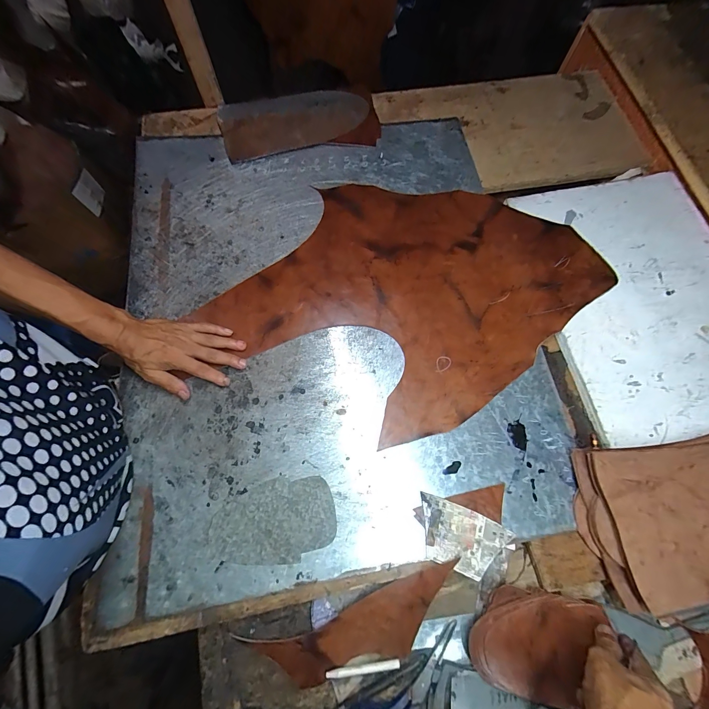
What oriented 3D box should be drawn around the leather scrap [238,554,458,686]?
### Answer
[{"bbox_3d":[0.005,0.333,0.378,0.253,0.016,0.082,-15,73,-5],"label":"leather scrap"}]

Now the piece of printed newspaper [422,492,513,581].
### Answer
[{"bbox_3d":[0.136,0.235,0.402,0.114,0.004,0.072,20,69,7],"label":"piece of printed newspaper"}]

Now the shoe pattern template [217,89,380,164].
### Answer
[{"bbox_3d":[-0.108,-0.458,0.620,0.300,0.010,0.161,-10,73,-3],"label":"shoe pattern template"}]

